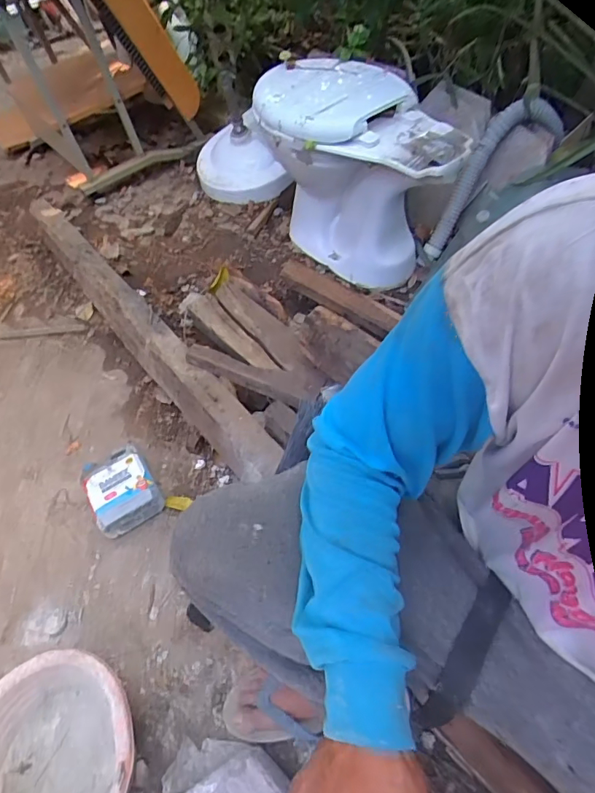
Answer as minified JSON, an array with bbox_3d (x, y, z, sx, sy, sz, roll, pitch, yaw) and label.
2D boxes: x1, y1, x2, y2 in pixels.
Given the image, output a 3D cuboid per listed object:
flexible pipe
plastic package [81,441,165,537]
[{"bbox_3d":[0.480,-0.548,1.224,0.171,0.421,0.073,8,41,-37],"label":"flexible pipe"},{"bbox_3d":[-0.359,0.186,0.959,0.129,0.057,0.162,-31,55,-16],"label":"plastic package"}]

